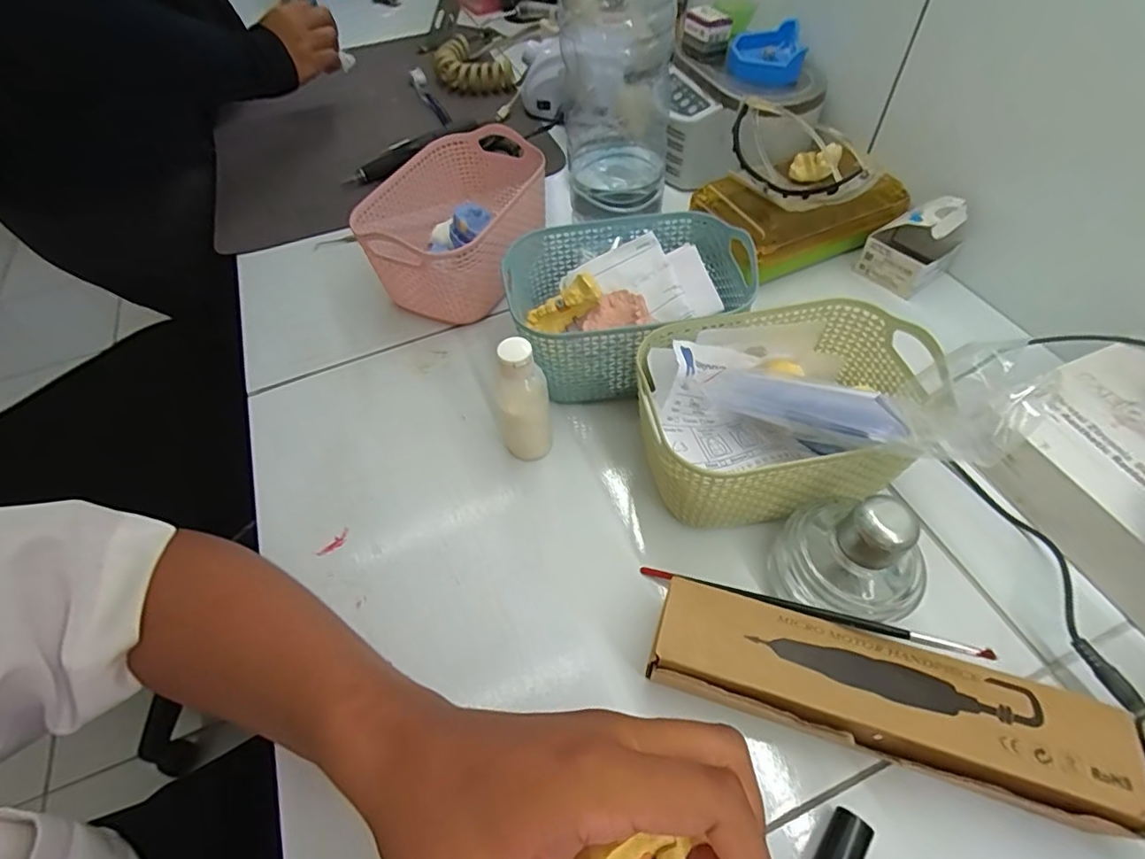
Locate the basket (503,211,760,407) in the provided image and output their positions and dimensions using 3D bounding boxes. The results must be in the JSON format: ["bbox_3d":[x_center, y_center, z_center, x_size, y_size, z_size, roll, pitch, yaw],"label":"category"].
[{"bbox_3d":[0.048,-0.093,0.415,0.180,0.078,0.127,-11,55,-4],"label":"basket"}]

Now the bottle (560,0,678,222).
[{"bbox_3d":[0.033,-0.300,0.413,0.084,0.281,0.093,-2,54,2],"label":"bottle"}]

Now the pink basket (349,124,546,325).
[{"bbox_3d":[-0.100,-0.184,0.490,0.144,0.091,0.184,1,55,4],"label":"pink basket"}]

